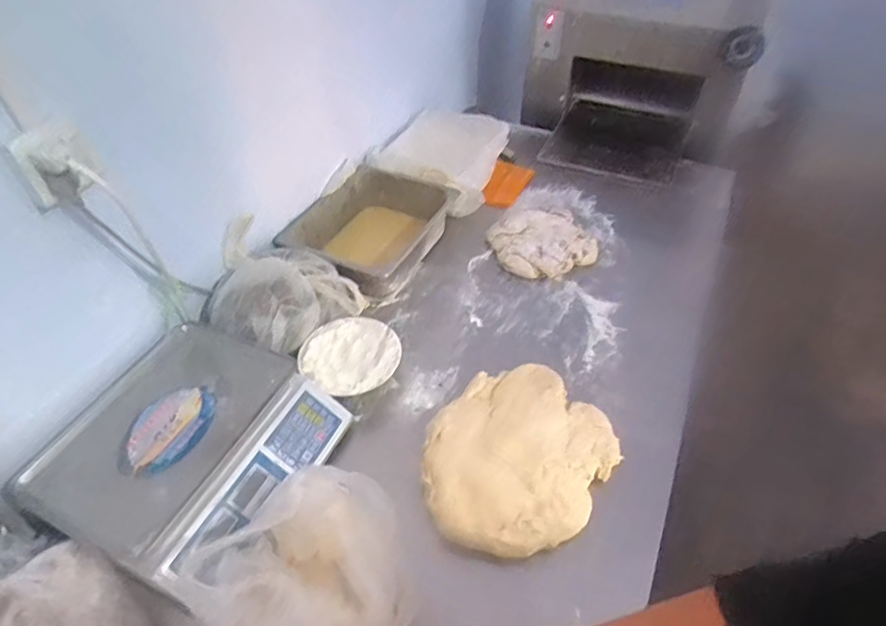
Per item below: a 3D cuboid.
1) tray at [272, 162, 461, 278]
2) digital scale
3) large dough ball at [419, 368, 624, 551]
[{"bbox_3d":[-0.168,-0.185,1.177,0.268,0.097,0.342,18,49,18],"label":"tray"},{"bbox_3d":[-0.377,0.186,0.800,0.342,0.098,0.330,18,49,18],"label":"digital scale"},{"bbox_3d":[0.113,0.209,0.835,0.259,0.064,0.314,26,52,24],"label":"large dough ball"}]

